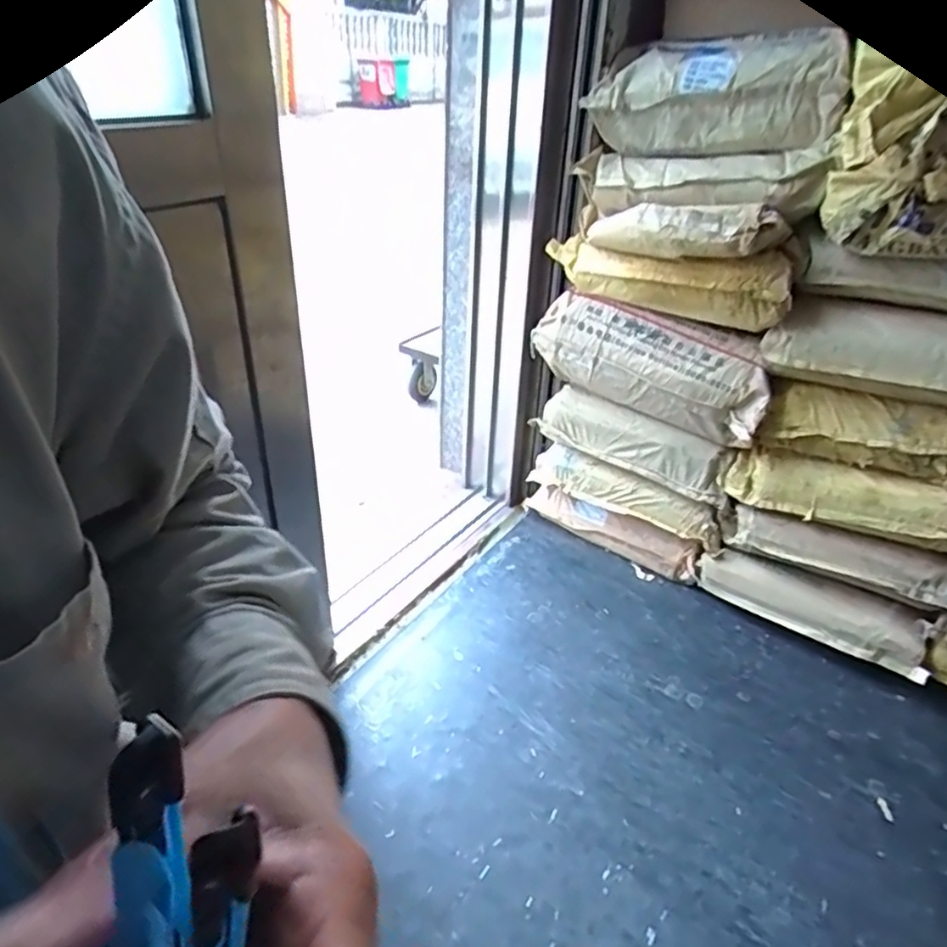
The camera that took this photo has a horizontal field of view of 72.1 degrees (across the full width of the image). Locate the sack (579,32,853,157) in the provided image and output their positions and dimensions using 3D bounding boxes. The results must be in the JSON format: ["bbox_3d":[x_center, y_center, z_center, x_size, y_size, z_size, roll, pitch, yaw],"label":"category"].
[{"bbox_3d":[0.418,-0.637,1.115,0.212,0.168,0.388,-22,40,-34],"label":"sack"}]

